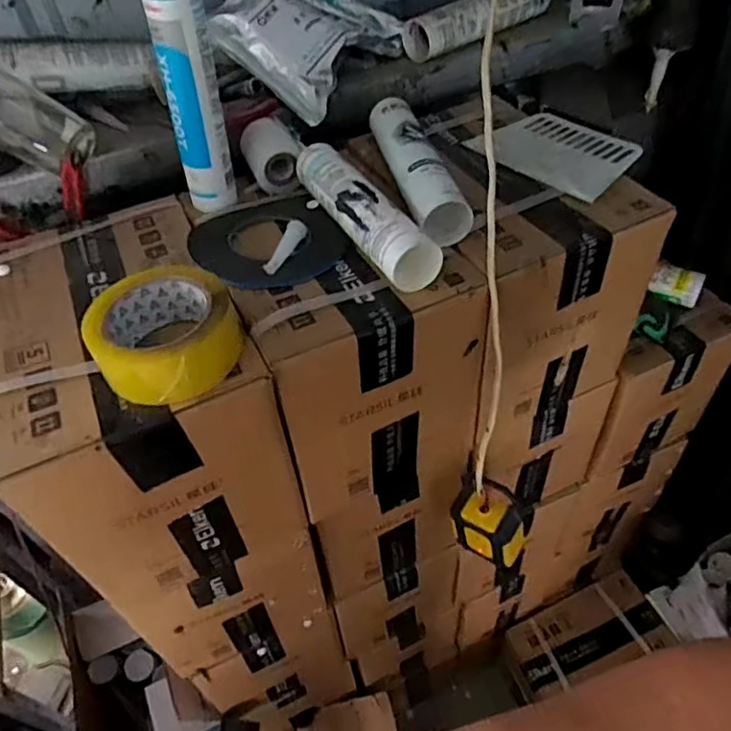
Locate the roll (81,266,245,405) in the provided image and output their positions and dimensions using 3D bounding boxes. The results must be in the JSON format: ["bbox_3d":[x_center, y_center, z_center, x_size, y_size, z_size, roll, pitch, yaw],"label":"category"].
[{"bbox_3d":[-0.154,-0.024,0.460,0.104,0.053,0.104,-3,47,4],"label":"roll"}]

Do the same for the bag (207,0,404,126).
[{"bbox_3d":[-0.067,-0.392,0.688,0.163,0.037,0.183,41,72,-8],"label":"bag"}]

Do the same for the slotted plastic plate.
[{"bbox_3d":[0.208,-0.234,0.643,0.127,0.010,0.163,-34,52,-23],"label":"slotted plastic plate"}]

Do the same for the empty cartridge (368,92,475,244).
[{"bbox_3d":[0.048,-0.200,0.596,0.050,0.046,0.223,-13,47,-5],"label":"empty cartridge"}]

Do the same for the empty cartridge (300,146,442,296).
[{"bbox_3d":[-0.009,-0.147,0.562,0.049,0.045,0.223,-25,49,-16],"label":"empty cartridge"}]

